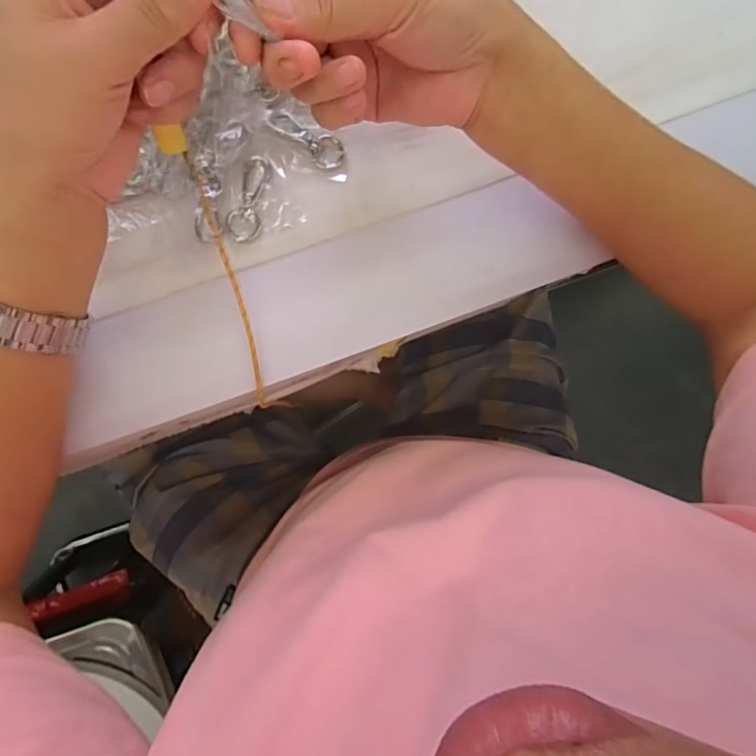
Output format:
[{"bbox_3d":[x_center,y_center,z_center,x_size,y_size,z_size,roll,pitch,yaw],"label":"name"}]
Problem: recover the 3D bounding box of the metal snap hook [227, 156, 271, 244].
[{"bbox_3d":[-0.086,-0.119,0.332,0.023,0.004,0.058,8,88,-6],"label":"metal snap hook"}]

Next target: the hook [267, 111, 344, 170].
[{"bbox_3d":[-0.047,-0.164,0.336,0.055,0.004,0.021,36,86,-4],"label":"hook"}]

